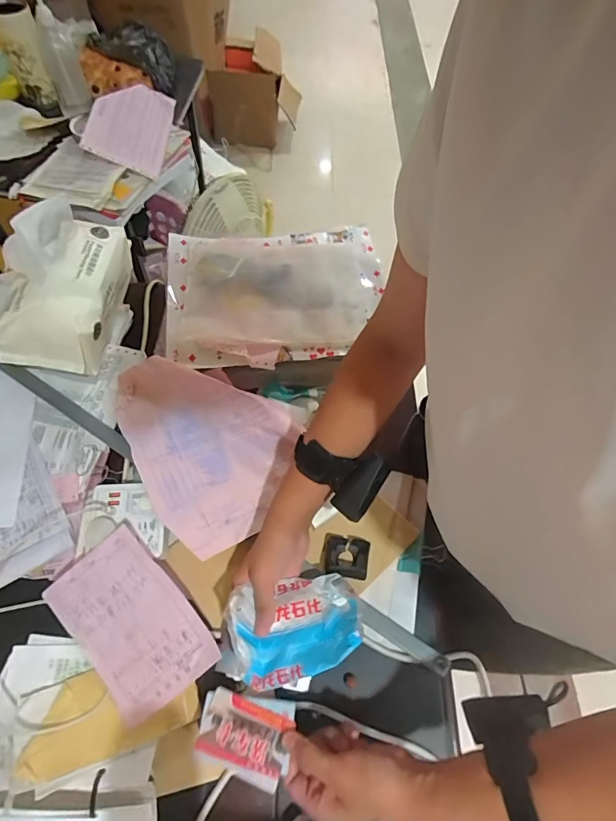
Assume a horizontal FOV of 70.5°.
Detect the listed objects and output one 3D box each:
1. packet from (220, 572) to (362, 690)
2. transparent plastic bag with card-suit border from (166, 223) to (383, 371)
[{"bbox_3d":[-0.015,0.211,0.432,0.133,0.046,0.099,-15,32,-8],"label":"packet"},{"bbox_3d":[-0.044,-0.173,0.626,0.307,0.021,0.236,-6,64,-8],"label":"transparent plastic bag with card-suit border"}]

